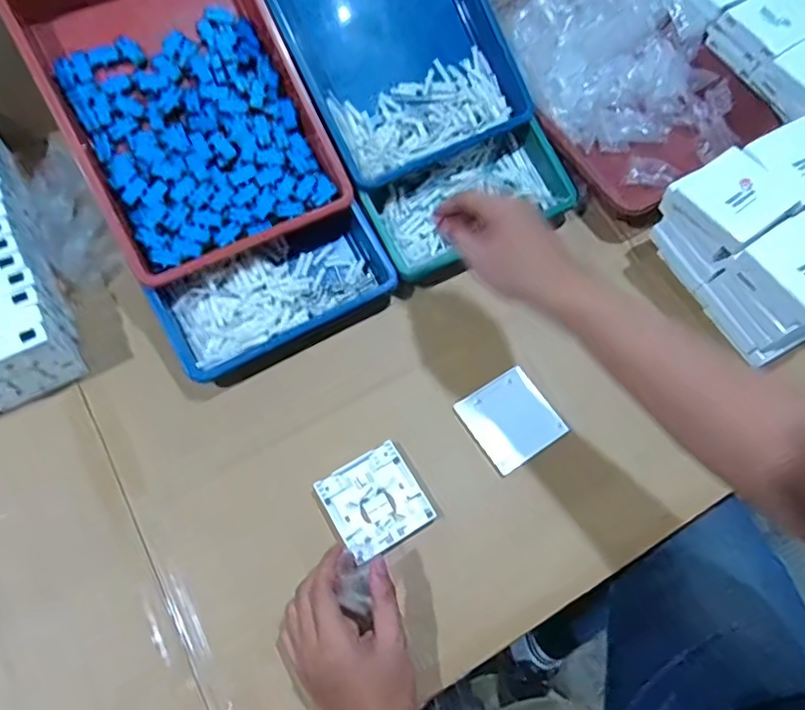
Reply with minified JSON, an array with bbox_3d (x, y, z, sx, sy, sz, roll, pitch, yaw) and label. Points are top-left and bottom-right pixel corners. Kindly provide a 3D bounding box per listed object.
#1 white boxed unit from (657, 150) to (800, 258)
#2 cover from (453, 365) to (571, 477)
[{"bbox_3d":[0.333,-0.153,0.595,0.082,0.057,0.093,-30,71,-15],"label":"white boxed unit"},{"bbox_3d":[0.113,0.066,0.600,0.088,0.010,0.086,-31,72,-15],"label":"cover"}]

